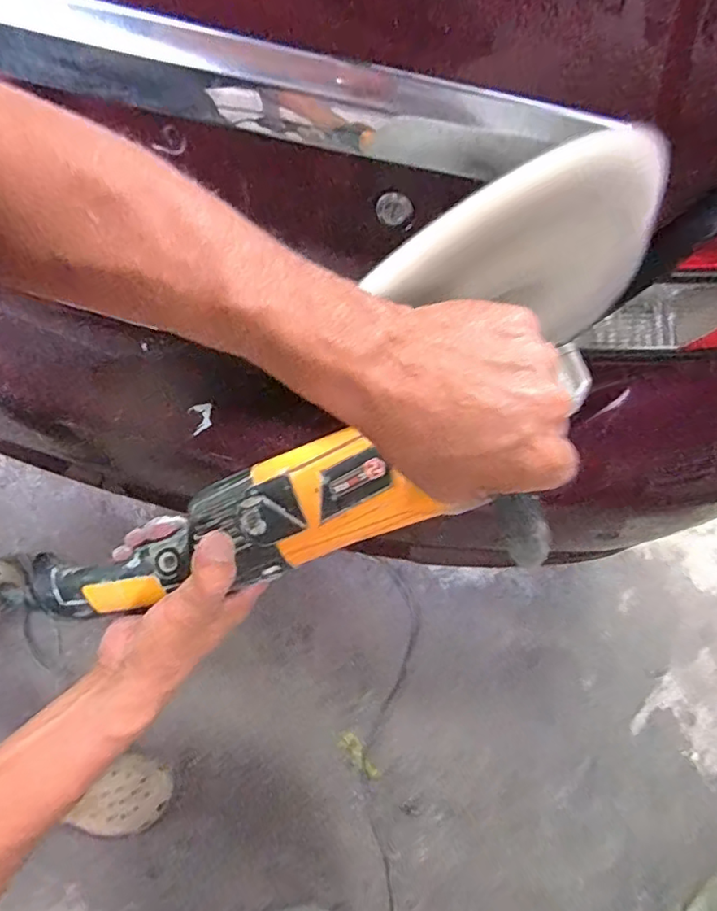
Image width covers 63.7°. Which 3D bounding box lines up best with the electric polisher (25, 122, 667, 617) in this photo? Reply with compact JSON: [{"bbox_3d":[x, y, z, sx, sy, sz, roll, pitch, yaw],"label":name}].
[{"bbox_3d":[-0.004,-0.007,0.369,0.458,0.169,0.111,-37,72,5],"label":"electric polisher"}]

